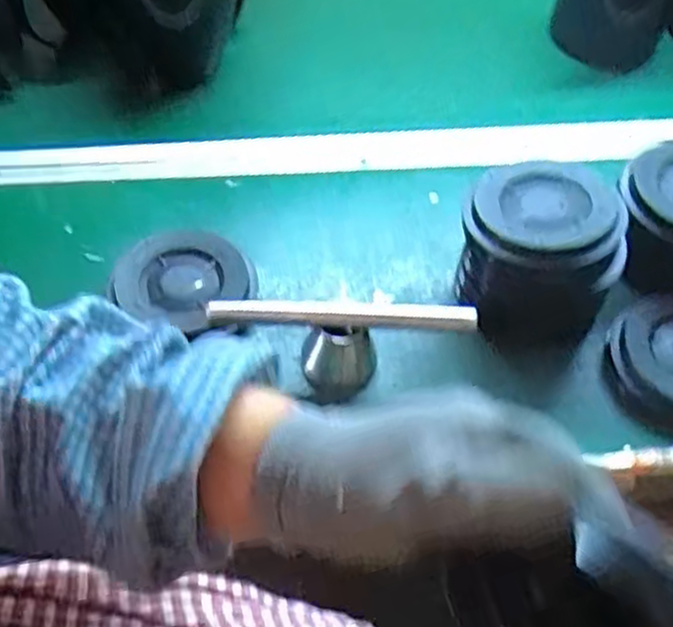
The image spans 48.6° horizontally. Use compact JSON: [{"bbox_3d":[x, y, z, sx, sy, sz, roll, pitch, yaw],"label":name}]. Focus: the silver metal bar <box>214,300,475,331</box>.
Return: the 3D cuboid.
[{"bbox_3d":[0.005,0.000,0.558,0.199,0.017,0.016,1,54,-2],"label":"silver metal bar"}]

